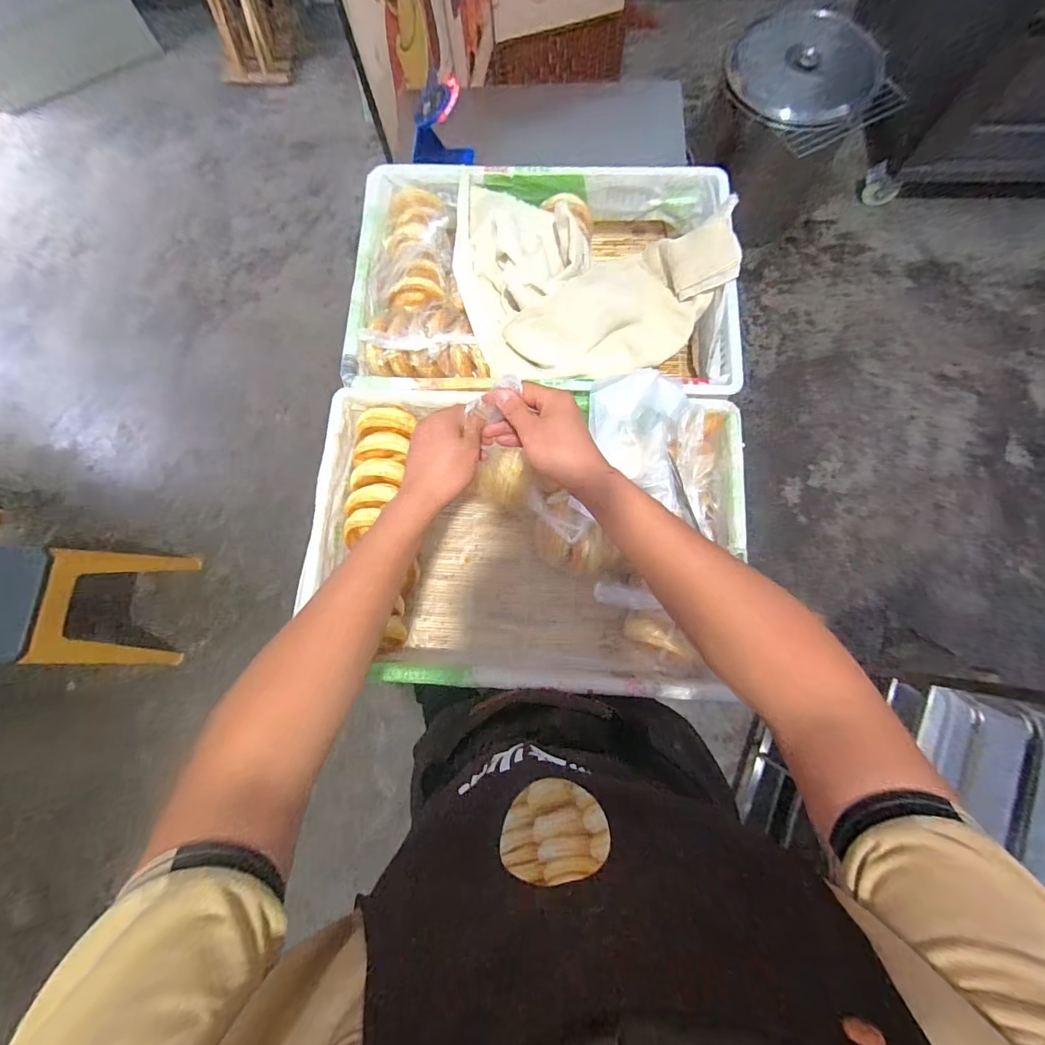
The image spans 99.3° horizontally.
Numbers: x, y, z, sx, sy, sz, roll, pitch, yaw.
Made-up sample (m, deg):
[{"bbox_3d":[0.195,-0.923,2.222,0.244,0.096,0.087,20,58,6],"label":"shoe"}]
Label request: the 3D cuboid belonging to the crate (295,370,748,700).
[{"bbox_3d":[0.005,0.017,0.646,0.580,0.163,0.406,2,78,2],"label":"crate"}]

